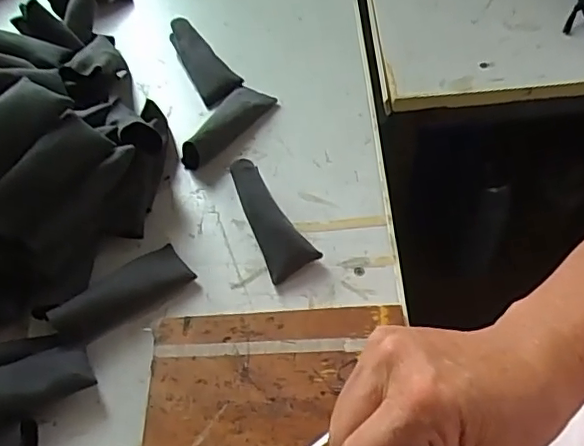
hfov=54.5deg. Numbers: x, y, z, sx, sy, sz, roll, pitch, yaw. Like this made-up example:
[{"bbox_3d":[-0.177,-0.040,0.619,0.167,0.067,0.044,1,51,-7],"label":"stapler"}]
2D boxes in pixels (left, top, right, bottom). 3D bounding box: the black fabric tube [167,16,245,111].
[{"bbox_3d":[-0.087,-0.162,0.563,0.038,0.036,0.106,-25,57,-11],"label":"black fabric tube"}]

